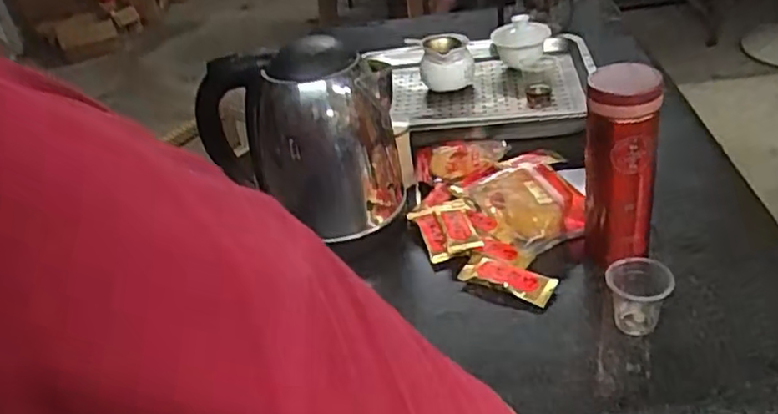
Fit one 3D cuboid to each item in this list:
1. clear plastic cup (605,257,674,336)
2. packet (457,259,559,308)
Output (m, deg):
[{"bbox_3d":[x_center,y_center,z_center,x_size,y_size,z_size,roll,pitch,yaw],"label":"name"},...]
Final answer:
[{"bbox_3d":[0.213,0.076,0.560,0.052,0.052,0.048,-7,34,4],"label":"clear plastic cup"},{"bbox_3d":[0.114,0.069,0.629,0.089,0.008,0.032,16,51,31],"label":"packet"}]

